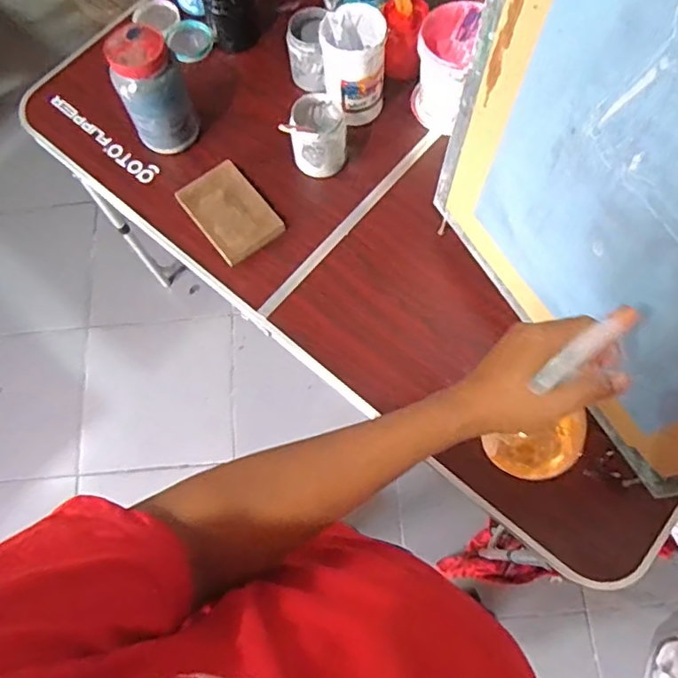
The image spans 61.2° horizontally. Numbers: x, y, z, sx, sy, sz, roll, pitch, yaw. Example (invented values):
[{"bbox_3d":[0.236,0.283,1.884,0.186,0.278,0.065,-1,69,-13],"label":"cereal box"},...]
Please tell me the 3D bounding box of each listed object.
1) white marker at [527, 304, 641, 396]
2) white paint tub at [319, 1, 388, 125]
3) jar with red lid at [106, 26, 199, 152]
[{"bbox_3d":[0.180,0.007,0.416,0.088,0.008,0.017,-39,74,-3],"label":"white marker"},{"bbox_3d":[0.024,-0.424,0.904,0.098,0.147,0.110,0,71,3],"label":"white paint tub"},{"bbox_3d":[-0.284,-0.377,0.864,0.091,0.167,0.100,-1,71,2],"label":"jar with red lid"}]

